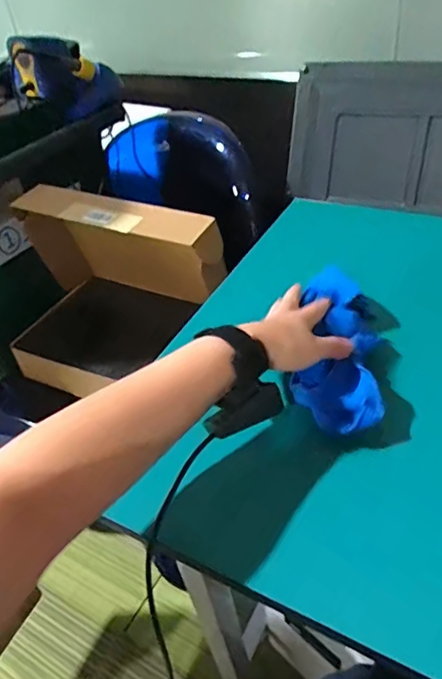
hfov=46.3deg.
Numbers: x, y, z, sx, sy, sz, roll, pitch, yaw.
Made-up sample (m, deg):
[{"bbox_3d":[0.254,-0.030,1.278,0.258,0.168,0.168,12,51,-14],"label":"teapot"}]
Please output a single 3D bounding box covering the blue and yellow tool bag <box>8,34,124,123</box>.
[{"bbox_3d":[-0.370,-0.631,1.244,0.241,0.157,0.151,-15,41,-8],"label":"blue and yellow tool bag"}]

